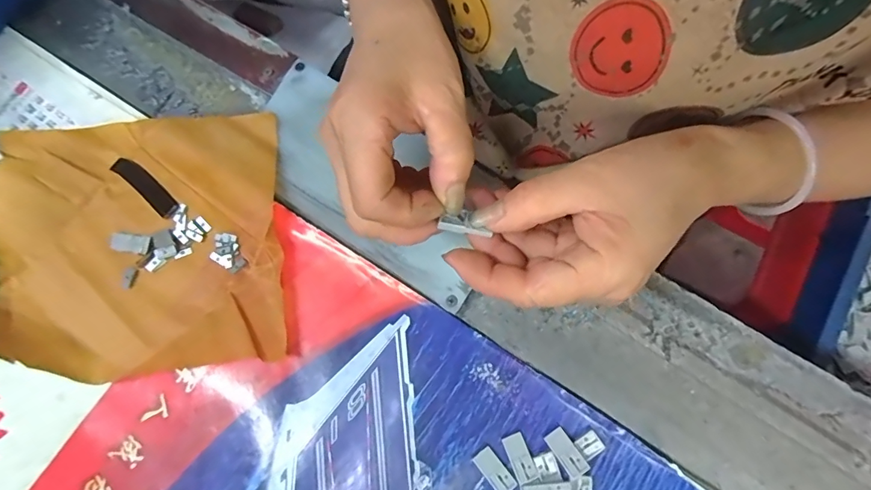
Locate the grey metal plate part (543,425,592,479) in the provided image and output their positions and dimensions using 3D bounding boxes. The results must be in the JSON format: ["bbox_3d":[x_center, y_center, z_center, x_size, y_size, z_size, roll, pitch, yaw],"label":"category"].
[{"bbox_3d":[0.081,0.129,0.271,0.014,0.004,0.029,-34,70,-5],"label":"grey metal plate part"}]

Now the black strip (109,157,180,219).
[{"bbox_3d":[-0.206,-0.041,0.312,0.057,0.004,0.015,41,80,8],"label":"black strip"}]

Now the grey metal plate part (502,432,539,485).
[{"bbox_3d":[0.053,0.132,0.272,0.014,0.004,0.027,-21,78,-5],"label":"grey metal plate part"}]

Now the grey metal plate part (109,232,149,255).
[{"bbox_3d":[-0.209,-0.001,0.301,0.024,0.007,0.012,9,77,2],"label":"grey metal plate part"}]

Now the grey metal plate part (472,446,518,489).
[{"bbox_3d":[0.037,0.140,0.270,0.014,0.004,0.028,-38,80,-8],"label":"grey metal plate part"}]

